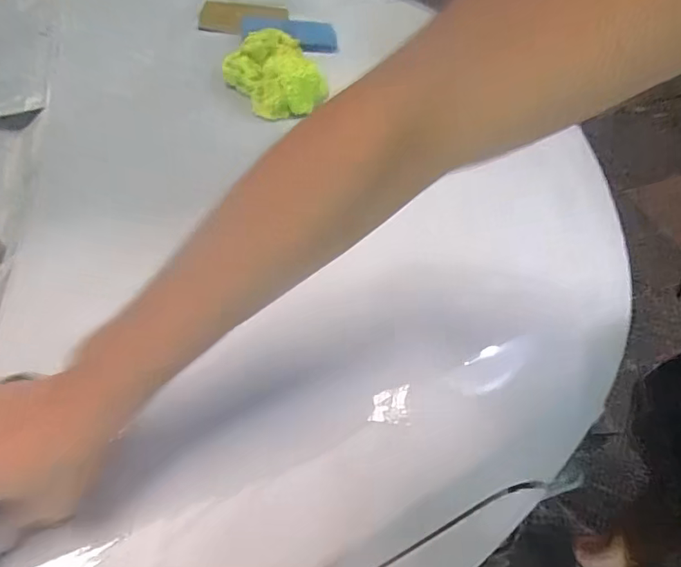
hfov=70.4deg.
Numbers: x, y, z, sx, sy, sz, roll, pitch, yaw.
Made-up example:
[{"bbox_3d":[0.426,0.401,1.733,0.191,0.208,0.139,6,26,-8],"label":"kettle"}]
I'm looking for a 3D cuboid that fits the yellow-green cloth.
[{"bbox_3d":[-0.090,-0.281,0.643,0.119,0.056,0.136,-20,55,-12],"label":"yellow-green cloth"}]

